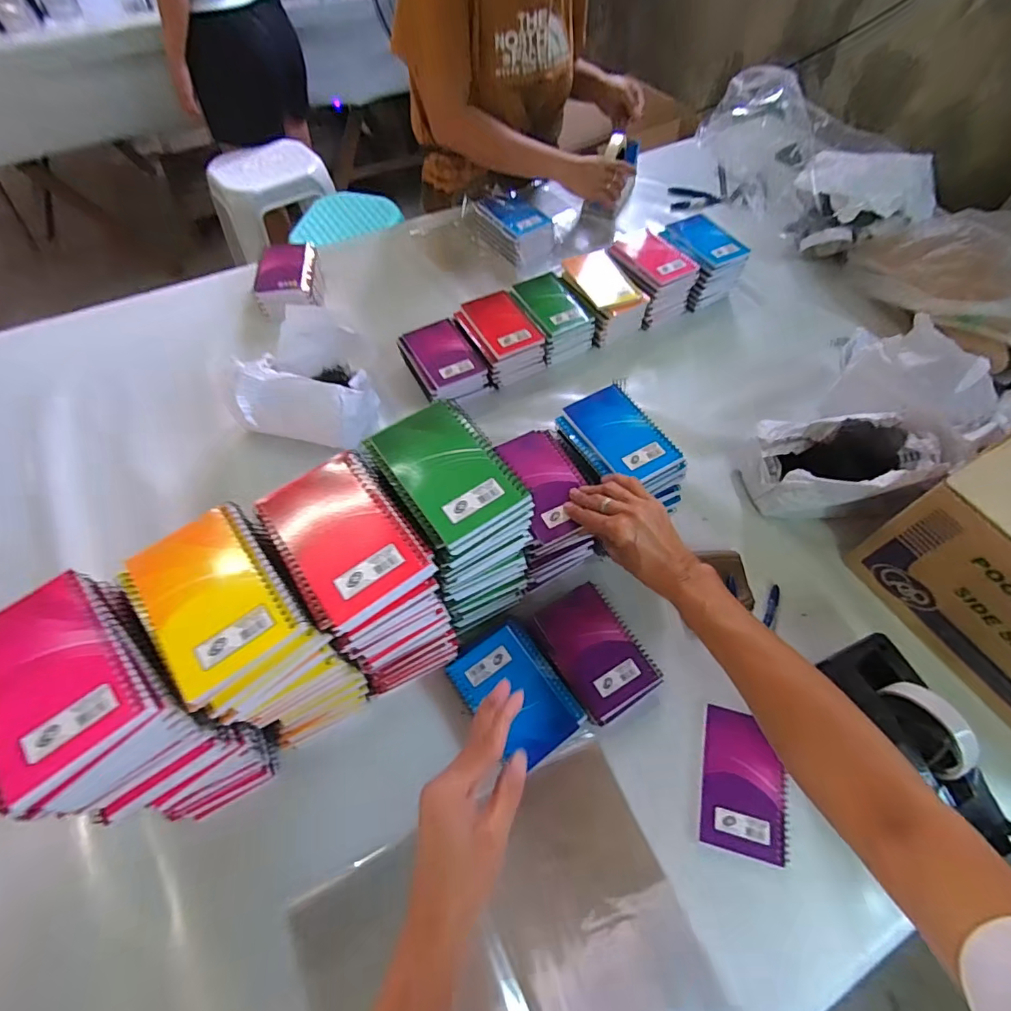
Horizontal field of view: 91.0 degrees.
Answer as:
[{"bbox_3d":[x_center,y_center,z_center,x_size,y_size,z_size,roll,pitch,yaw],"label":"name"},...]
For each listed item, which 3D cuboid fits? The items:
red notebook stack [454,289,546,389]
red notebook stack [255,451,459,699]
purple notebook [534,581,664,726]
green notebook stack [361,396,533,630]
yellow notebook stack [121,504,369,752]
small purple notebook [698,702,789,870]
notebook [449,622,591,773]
[{"bbox_3d":[-0.012,-0.261,0.794,0.102,0.074,0.132,-26,63,-16],"label":"red notebook stack"},{"bbox_3d":[-0.124,0.082,0.482,0.102,0.231,0.133,-25,62,-15],"label":"red notebook stack"},{"bbox_3d":[0.099,0.164,0.558,0.091,0.029,0.131,-28,62,-16],"label":"purple notebook"},{"bbox_3d":[-0.049,0.026,0.507,0.095,0.213,0.130,-29,64,-17],"label":"green notebook stack"},{"bbox_3d":[-0.214,0.127,0.452,0.101,0.233,0.129,-36,66,-20],"label":"yellow notebook stack"},{"bbox_3d":[0.241,0.278,0.502,0.080,0.004,0.127,12,59,6],"label":"small purple notebook"},{"bbox_3d":[0.011,0.196,0.526,0.096,0.012,0.132,-31,64,-18],"label":"notebook"}]

